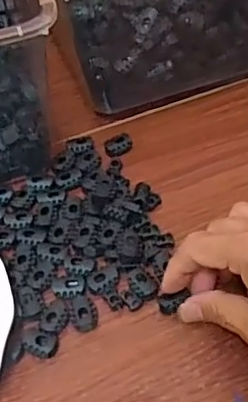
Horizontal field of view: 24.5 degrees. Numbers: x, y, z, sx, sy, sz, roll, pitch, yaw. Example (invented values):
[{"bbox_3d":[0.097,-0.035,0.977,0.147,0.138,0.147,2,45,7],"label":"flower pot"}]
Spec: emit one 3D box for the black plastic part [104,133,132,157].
[{"bbox_3d":[-0.005,-0.046,0.463,0.024,0.005,0.018,-26,54,-23],"label":"black plastic part"}]

